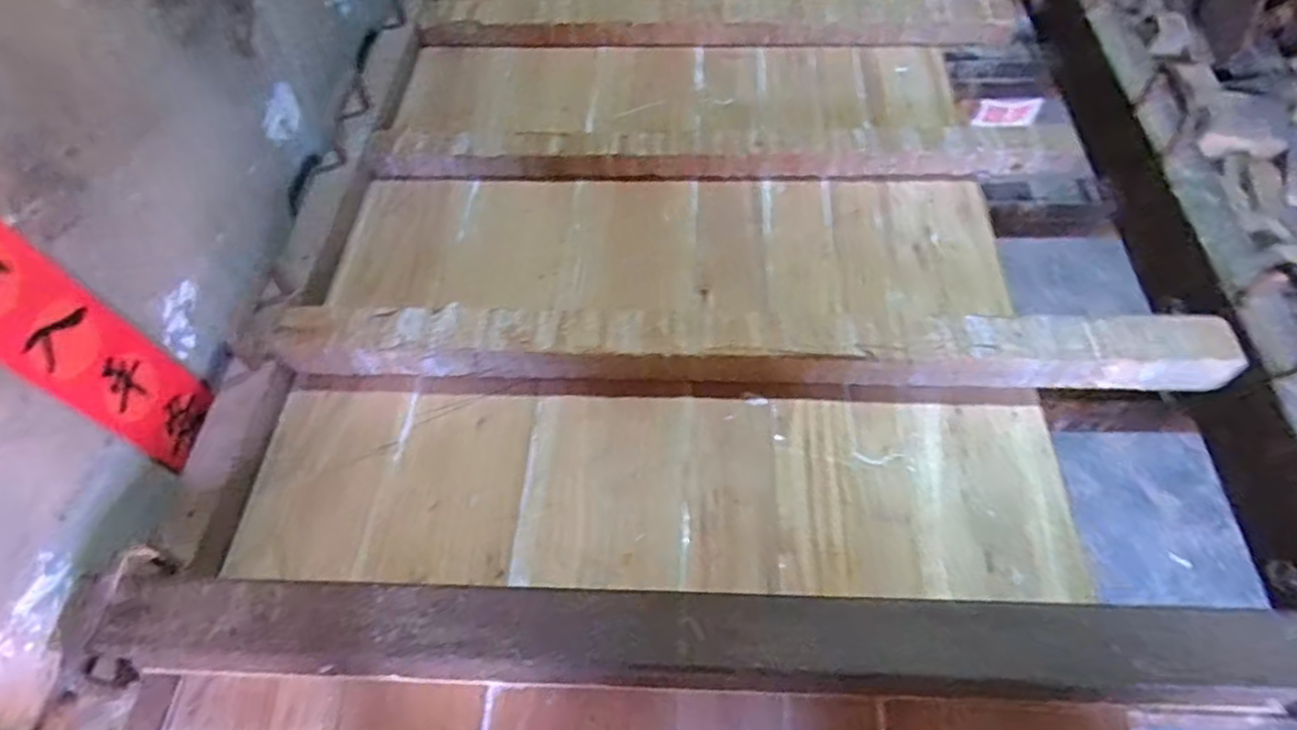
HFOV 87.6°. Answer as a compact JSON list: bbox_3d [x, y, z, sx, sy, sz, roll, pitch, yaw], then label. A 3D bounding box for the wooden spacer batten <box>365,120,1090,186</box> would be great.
[{"bbox_3d":[0.088,-0.287,0.895,0.892,0.049,0.081,2,60,3],"label":"wooden spacer batten"}]

